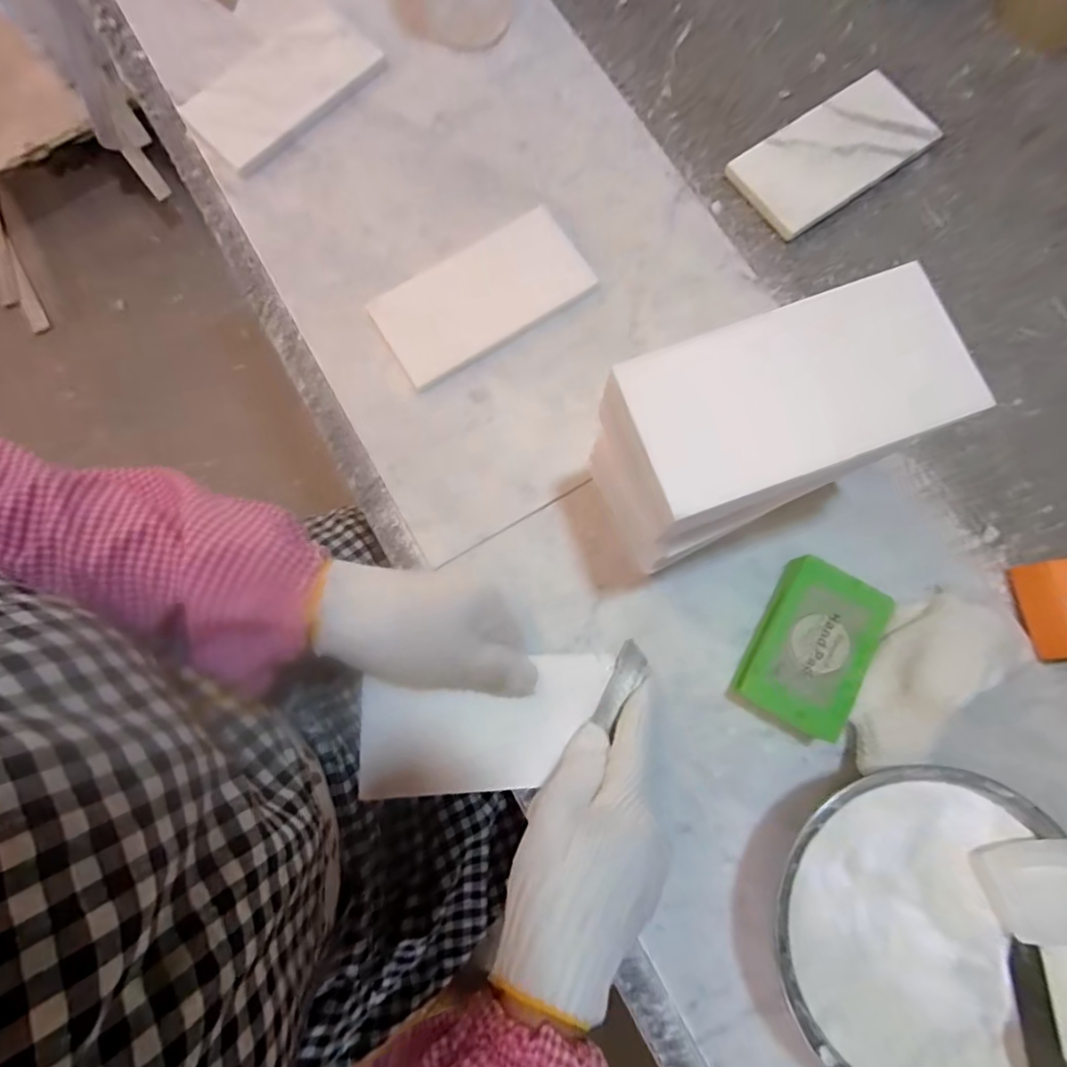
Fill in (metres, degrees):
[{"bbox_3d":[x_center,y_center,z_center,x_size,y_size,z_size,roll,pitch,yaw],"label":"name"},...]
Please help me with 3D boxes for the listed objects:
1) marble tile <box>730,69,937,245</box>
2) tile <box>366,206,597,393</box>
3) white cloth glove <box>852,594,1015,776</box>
[{"bbox_3d":[0.222,-0.282,0.425,0.146,0.013,0.072,-35,81,-8],"label":"marble tile"},{"bbox_3d":[-0.035,-0.164,0.396,0.144,0.011,0.071,-32,80,-8],"label":"tile"},{"bbox_3d":[0.228,0.087,0.340,0.115,0.047,0.059,-44,82,-10],"label":"white cloth glove"}]

